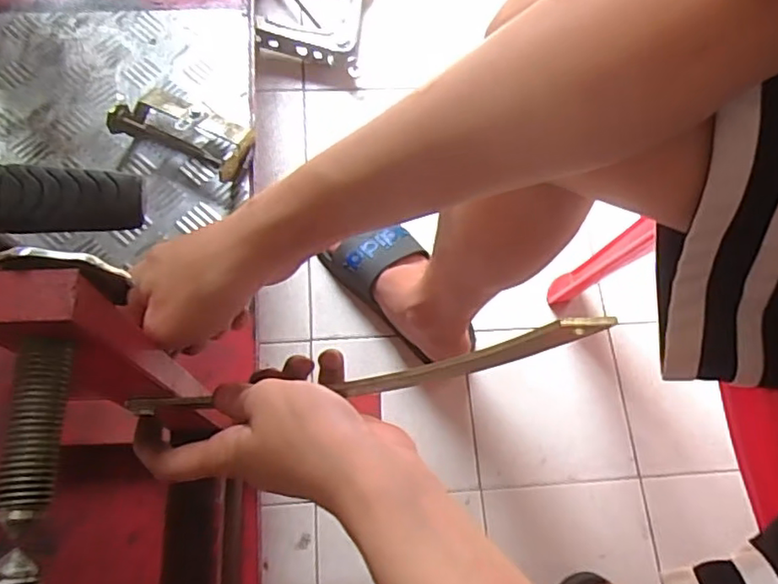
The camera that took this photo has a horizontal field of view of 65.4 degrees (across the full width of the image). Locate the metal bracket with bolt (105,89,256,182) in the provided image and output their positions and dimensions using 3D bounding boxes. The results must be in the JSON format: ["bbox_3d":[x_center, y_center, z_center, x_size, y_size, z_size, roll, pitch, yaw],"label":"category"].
[{"bbox_3d":[-0.219,-0.174,0.654,0.145,0.044,0.077,24,70,6],"label":"metal bracket with bolt"}]

